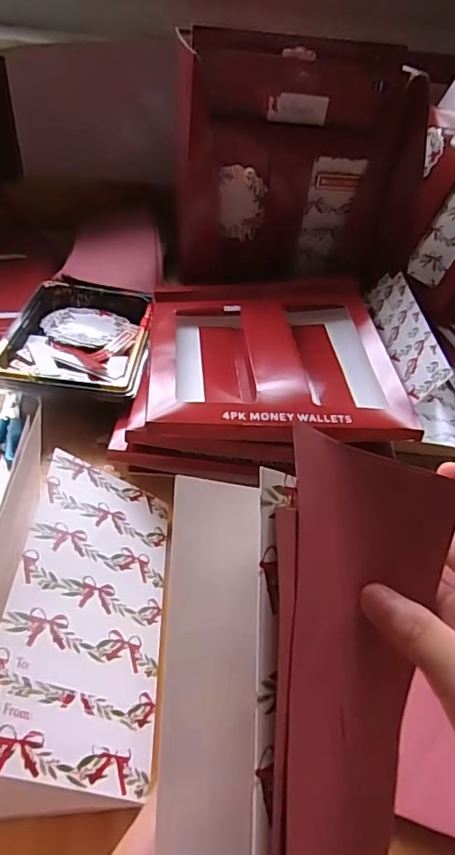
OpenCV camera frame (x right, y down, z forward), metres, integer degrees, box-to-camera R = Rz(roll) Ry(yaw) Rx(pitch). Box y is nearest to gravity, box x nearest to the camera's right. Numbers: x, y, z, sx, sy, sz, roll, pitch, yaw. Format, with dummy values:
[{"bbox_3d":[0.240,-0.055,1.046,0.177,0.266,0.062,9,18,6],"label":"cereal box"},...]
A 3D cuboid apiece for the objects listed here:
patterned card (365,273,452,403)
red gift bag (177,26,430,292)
[{"bbox_3d":[0.152,-0.085,0.451,0.004,0.039,0.174,34,33,-25],"label":"patterned card"},{"bbox_3d":[0.074,-0.250,0.520,0.236,0.210,0.047,4,40,-4],"label":"red gift bag"}]

